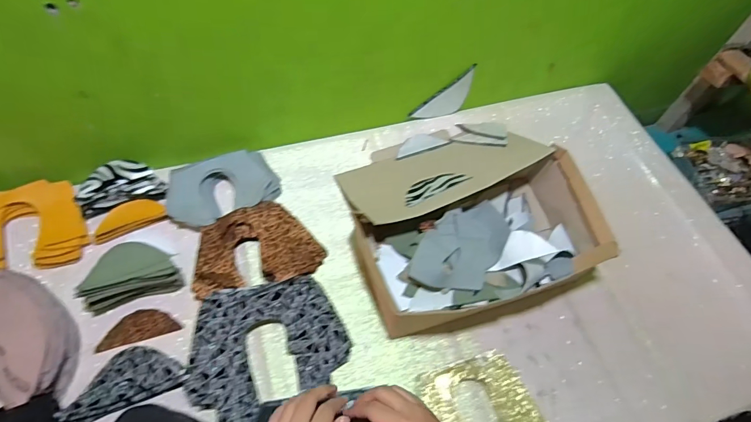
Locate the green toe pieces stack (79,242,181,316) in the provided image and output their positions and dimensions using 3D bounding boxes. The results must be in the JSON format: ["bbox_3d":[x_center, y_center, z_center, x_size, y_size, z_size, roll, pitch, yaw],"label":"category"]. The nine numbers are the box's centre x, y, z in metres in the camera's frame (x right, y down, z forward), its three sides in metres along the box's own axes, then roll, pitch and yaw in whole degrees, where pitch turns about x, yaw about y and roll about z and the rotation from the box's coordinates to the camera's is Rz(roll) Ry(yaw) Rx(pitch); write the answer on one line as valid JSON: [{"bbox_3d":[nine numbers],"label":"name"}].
[{"bbox_3d":[-0.339,0.090,0.559,0.125,0.078,0.053,-13,60,-12],"label":"green toe pieces stack"}]

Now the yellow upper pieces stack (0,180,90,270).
[{"bbox_3d":[-0.526,0.026,0.603,0.166,0.043,0.138,-10,59,-10],"label":"yellow upper pieces stack"}]

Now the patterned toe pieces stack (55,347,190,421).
[{"bbox_3d":[-0.316,0.211,0.516,0.138,0.028,0.071,-18,61,-14],"label":"patterned toe pieces stack"}]

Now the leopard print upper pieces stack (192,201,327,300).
[{"bbox_3d":[-0.181,0.056,0.610,0.192,0.039,0.131,-17,61,-14],"label":"leopard print upper pieces stack"}]

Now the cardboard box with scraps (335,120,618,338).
[{"bbox_3d":[0.130,-0.015,0.636,0.342,0.099,0.341,-14,60,-13],"label":"cardboard box with scraps"}]

